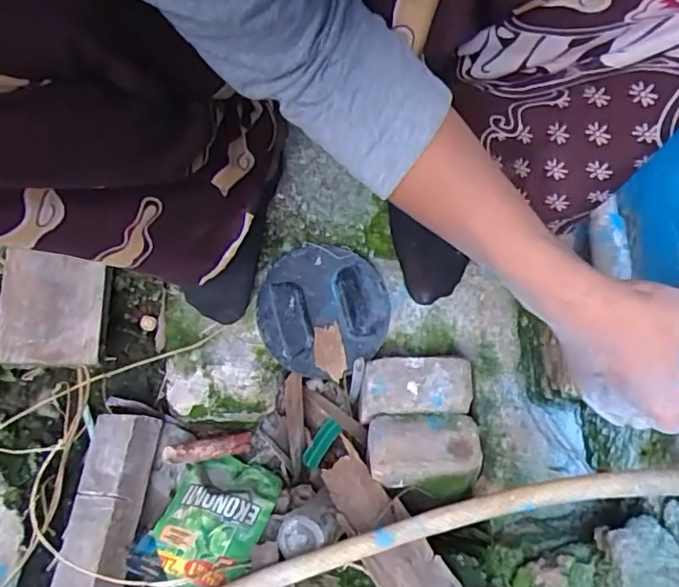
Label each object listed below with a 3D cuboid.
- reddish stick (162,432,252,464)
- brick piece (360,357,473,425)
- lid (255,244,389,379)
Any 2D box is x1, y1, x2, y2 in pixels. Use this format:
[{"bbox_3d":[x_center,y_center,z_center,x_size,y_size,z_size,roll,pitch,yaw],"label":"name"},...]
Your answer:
[{"bbox_3d":[-0.138,0.166,0.625,0.098,0.021,0.022,1,68,-41],"label":"reddish stick"},{"bbox_3d":[0.075,0.095,0.590,0.112,0.036,0.056,-4,73,-3],"label":"brick piece"},{"bbox_3d":[-0.017,0.018,0.622,0.135,0.028,0.134,0,72,-1],"label":"lid"}]

